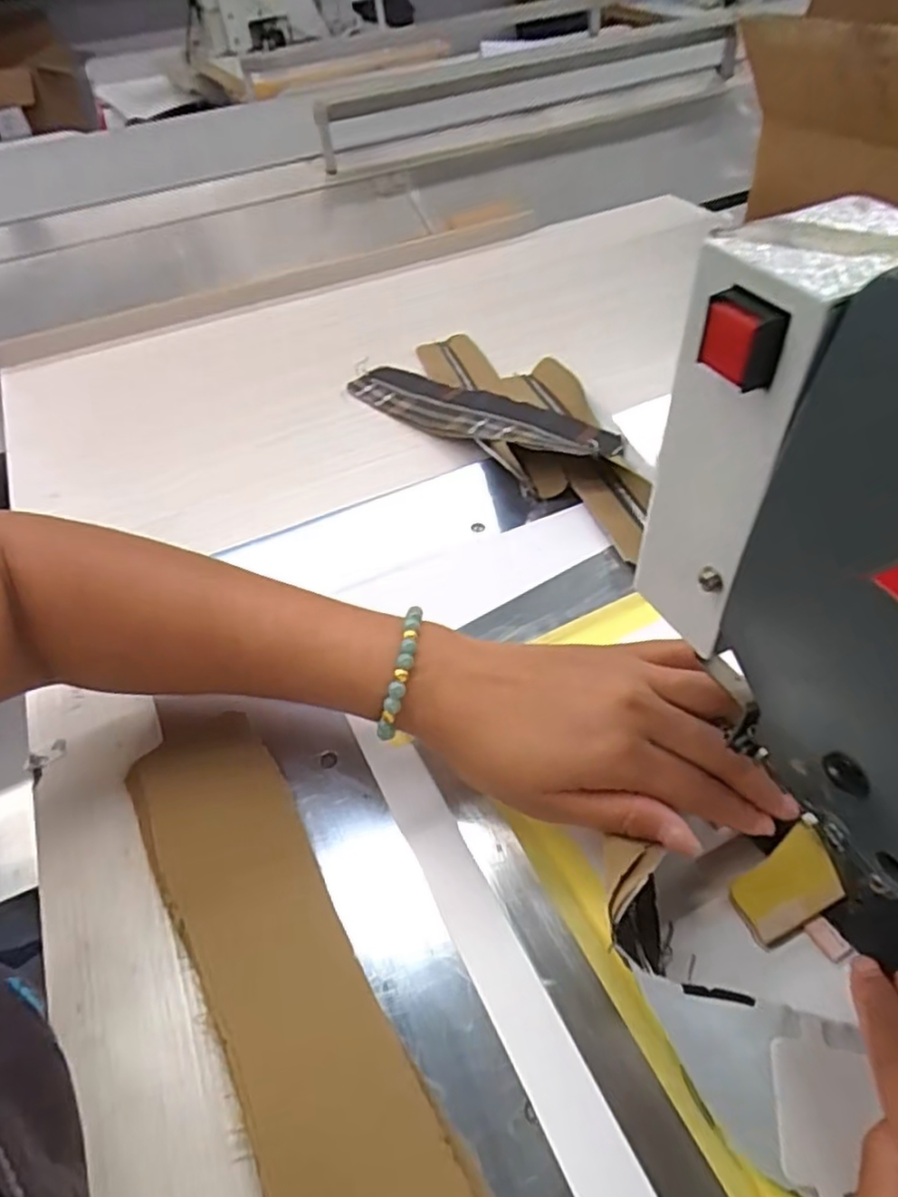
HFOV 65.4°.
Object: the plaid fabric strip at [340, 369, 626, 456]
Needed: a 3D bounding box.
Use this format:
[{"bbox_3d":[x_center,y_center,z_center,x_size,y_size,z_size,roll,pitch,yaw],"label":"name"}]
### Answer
[{"bbox_3d":[0.016,-0.149,0.553,0.252,0.033,0.056,35,59,30],"label":"plaid fabric strip"}]

